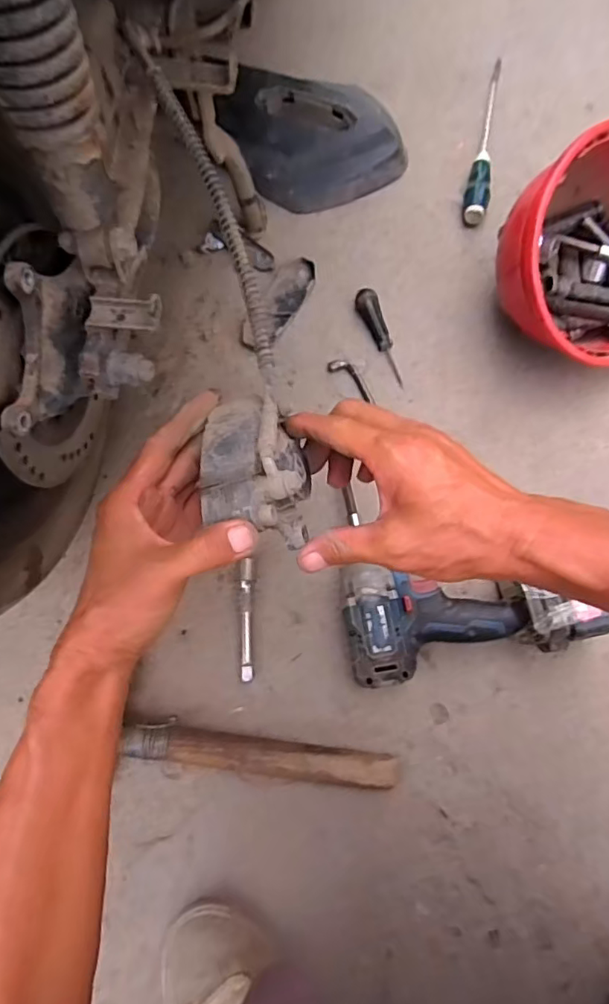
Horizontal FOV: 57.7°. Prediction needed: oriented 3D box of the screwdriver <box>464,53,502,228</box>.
[{"bbox_3d":[0.244,-0.481,0.720,0.031,0.029,0.282,15,76,5],"label":"screwdriver"}]

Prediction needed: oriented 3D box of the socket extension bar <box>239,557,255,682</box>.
[{"bbox_3d":[-0.061,0.122,0.577,0.015,0.018,0.122,-2,75,1],"label":"socket extension bar"}]

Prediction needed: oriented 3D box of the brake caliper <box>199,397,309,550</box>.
[{"bbox_3d":[-0.032,-0.021,0.343,0.066,0.059,0.090,-2,75,1],"label":"brake caliper"}]

